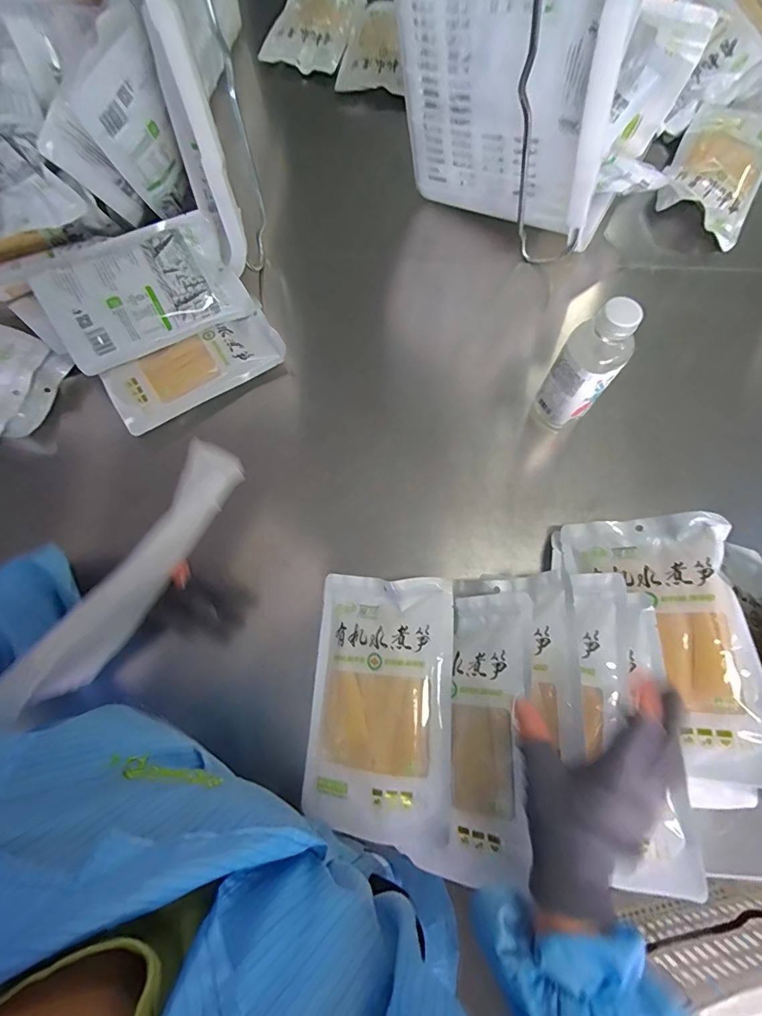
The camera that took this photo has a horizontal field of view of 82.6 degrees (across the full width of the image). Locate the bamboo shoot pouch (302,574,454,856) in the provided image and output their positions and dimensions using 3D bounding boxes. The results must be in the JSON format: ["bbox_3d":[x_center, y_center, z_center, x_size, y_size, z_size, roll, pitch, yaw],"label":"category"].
[{"bbox_3d":[-0.005,0.201,0.459,0.156,0.023,0.252,-3,70,24],"label":"bamboo shoot pouch"}]

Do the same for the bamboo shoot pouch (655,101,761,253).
[{"bbox_3d":[0.563,-0.564,0.718,0.147,0.045,0.264,28,74,10],"label":"bamboo shoot pouch"}]

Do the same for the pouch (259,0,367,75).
[{"bbox_3d":[-0.131,-0.983,0.881,0.155,0.043,0.245,17,72,6],"label":"pouch"}]

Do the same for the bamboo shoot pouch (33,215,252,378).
[{"bbox_3d":[-0.326,-0.298,0.602,0.252,0.043,0.159,-33,107,-14],"label":"bamboo shoot pouch"}]

